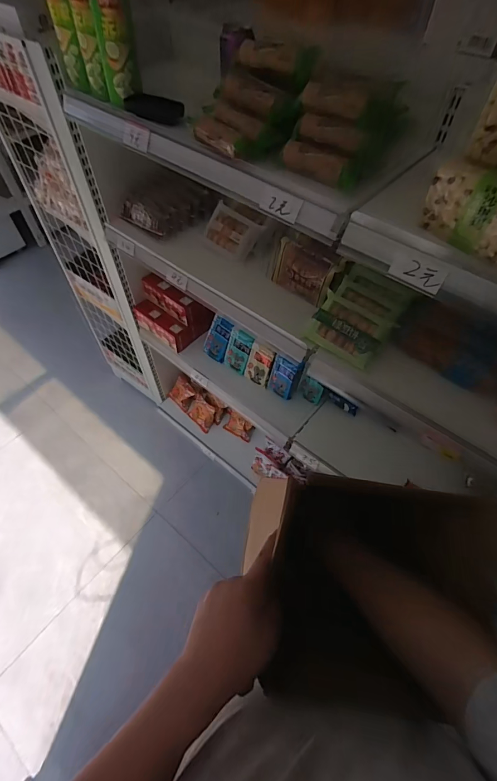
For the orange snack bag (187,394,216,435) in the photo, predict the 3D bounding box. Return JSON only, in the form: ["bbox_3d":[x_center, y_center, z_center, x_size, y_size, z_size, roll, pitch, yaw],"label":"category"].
[{"bbox_3d":[-0.214,0.110,1.683,0.090,0.095,0.144,-38,64,-23],"label":"orange snack bag"}]

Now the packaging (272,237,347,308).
[{"bbox_3d":[0.133,-0.271,0.822,0.155,0.113,0.058,38,63,22],"label":"packaging"}]

